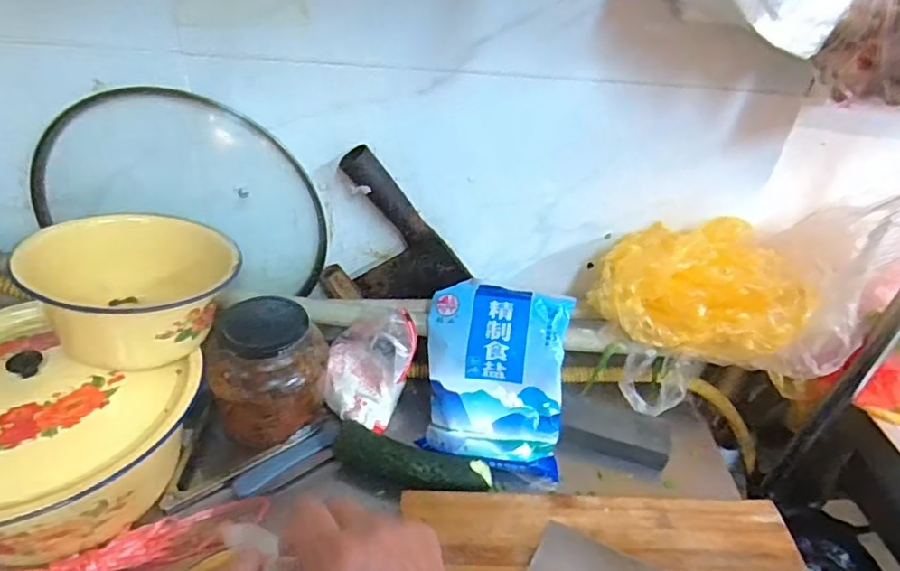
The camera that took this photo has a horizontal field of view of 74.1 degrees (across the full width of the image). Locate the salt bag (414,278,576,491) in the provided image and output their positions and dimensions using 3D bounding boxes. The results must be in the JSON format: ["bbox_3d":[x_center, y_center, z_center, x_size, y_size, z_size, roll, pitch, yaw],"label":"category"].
[{"bbox_3d":[0.045,0.098,0.607,0.140,0.197,0.027,5,-6,7],"label":"salt bag"}]

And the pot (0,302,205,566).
[{"bbox_3d":[-0.343,0.126,0.498,0.203,0.139,0.213,4,35,-3],"label":"pot"}]

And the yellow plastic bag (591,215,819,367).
[{"bbox_3d":[0.255,0.010,0.615,0.198,0.111,0.121,20,37,20],"label":"yellow plastic bag"}]

